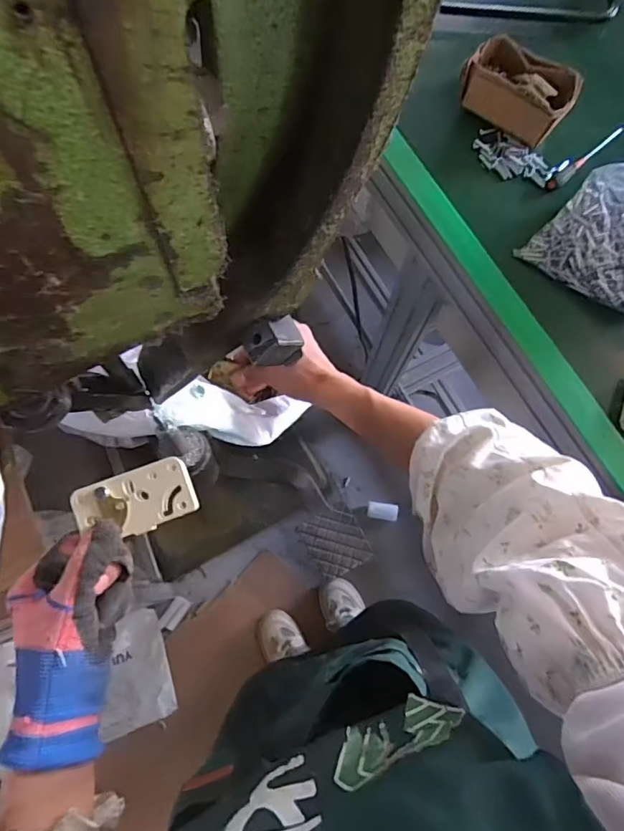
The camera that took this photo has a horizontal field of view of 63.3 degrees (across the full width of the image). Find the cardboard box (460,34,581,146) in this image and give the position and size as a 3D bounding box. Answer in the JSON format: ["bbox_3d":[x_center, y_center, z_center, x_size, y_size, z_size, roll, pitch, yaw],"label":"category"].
[{"bbox_3d":[0.297,-0.472,0.737,0.158,0.062,0.098,36,74,9],"label":"cardboard box"}]

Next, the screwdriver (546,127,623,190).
[{"bbox_3d":[0.400,-0.377,0.734,0.172,0.019,0.019,-39,78,-14],"label":"screwdriver"}]

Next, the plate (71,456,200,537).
[{"bbox_3d":[-0.123,0.060,0.353,0.079,0.009,0.042,-20,74,-8],"label":"plate"}]

